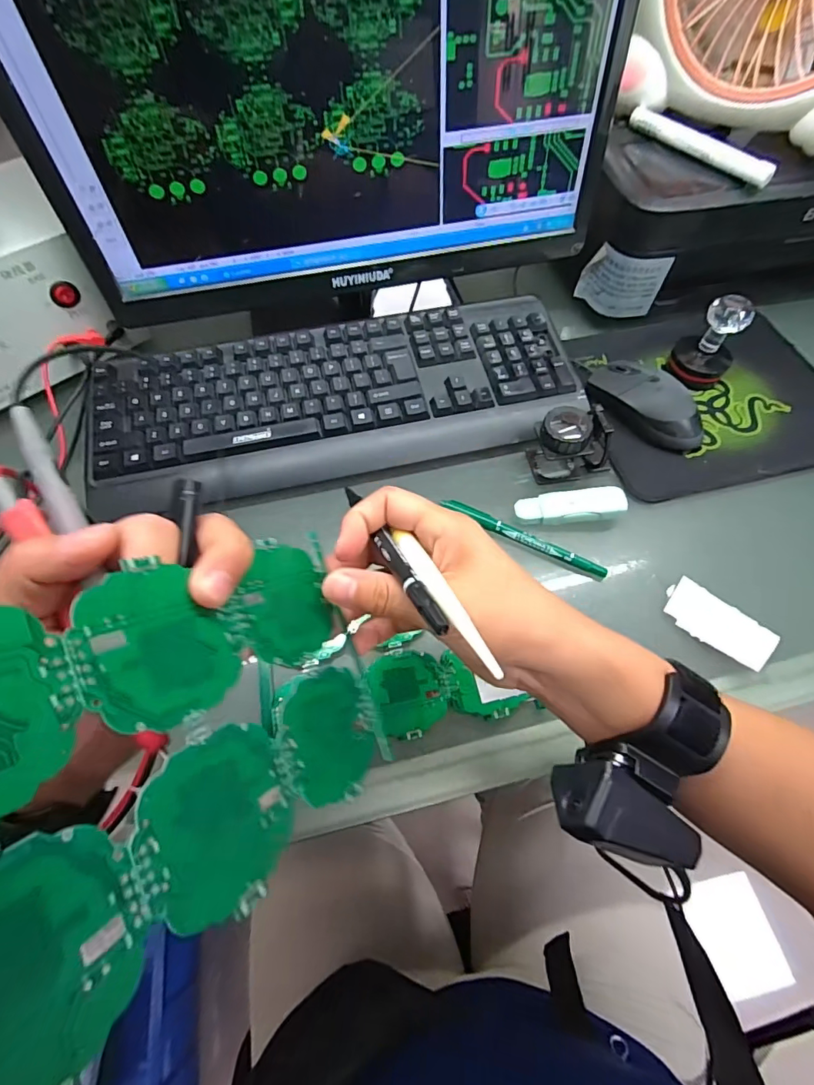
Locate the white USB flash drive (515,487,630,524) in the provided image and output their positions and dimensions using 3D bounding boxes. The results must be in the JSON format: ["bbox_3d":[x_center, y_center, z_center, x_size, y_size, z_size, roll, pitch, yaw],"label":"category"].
[{"bbox_3d":[0.133,-0.028,0.380,0.086,0.018,0.024,-4,62,-2],"label":"white USB flash drive"}]

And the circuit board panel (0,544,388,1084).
[{"bbox_3d":[-0.070,0.062,0.151,0.006,0.175,0.114,-19,88,26],"label":"circuit board panel"}]

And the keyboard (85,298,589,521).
[{"bbox_3d":[-0.061,-0.134,0.422,0.429,0.031,0.151,-12,63,-6],"label":"keyboard"}]

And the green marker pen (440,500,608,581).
[{"bbox_3d":[0.092,-0.002,0.373,0.137,0.015,0.015,28,66,14],"label":"green marker pen"}]

